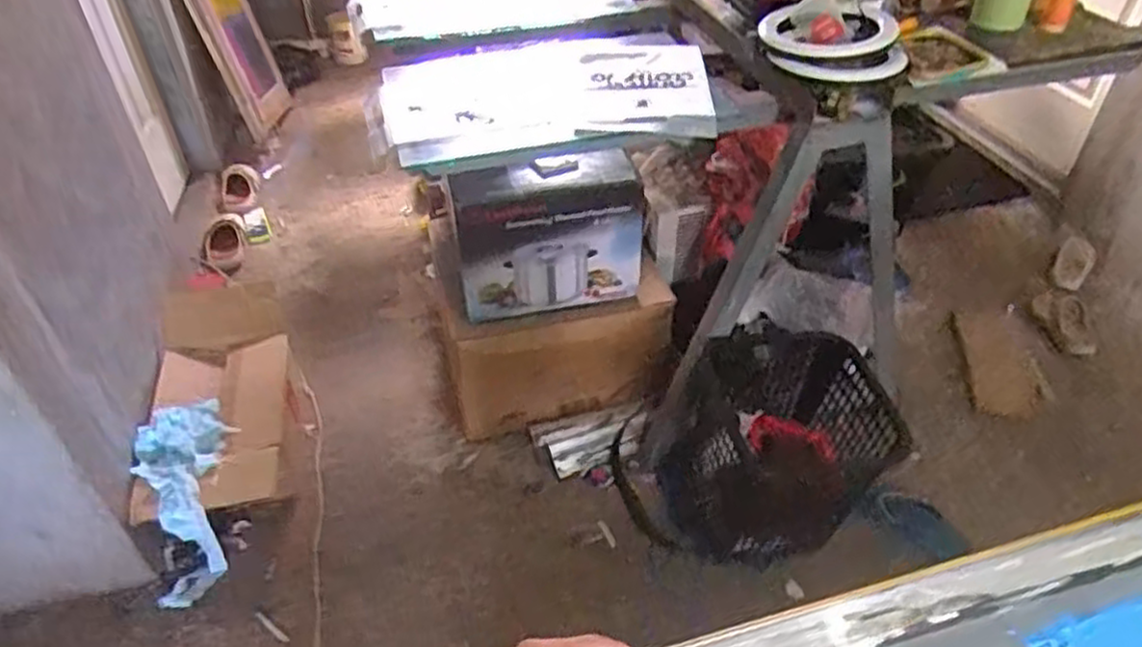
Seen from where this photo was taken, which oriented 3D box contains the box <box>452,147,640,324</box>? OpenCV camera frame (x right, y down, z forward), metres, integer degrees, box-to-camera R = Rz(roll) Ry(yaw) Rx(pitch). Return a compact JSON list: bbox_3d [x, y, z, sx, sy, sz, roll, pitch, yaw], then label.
[{"bbox_3d":[-0.056,-0.211,1.738,0.422,0.325,0.176,-12,40,-7],"label":"box"}]

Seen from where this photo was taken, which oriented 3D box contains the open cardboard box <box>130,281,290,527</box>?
[{"bbox_3d":[-0.837,0.190,1.805,0.295,0.253,0.649,-11,40,-5],"label":"open cardboard box"}]

